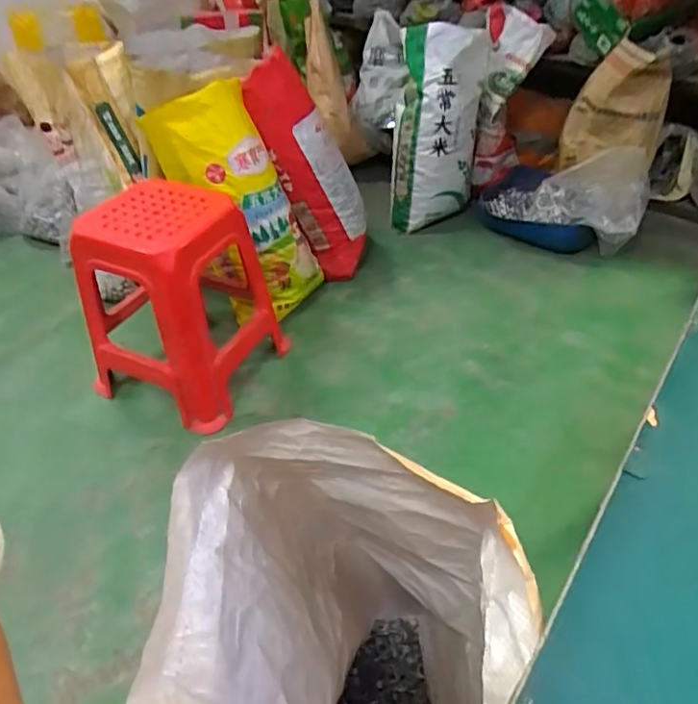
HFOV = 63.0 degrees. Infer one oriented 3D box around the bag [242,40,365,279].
[{"bbox_3d":[-0.111,-0.566,1.805,0.208,0.686,0.197,-1,33,43],"label":"bag"}]

